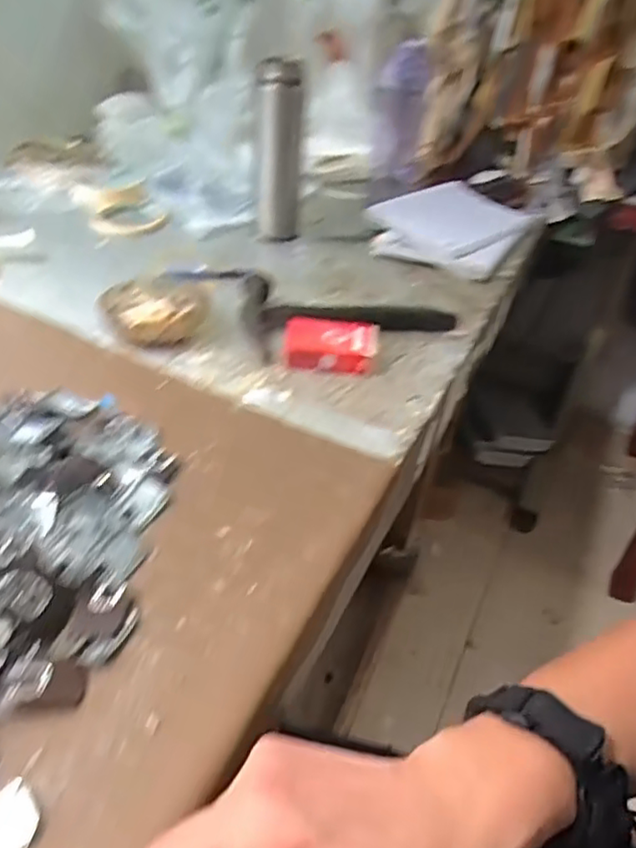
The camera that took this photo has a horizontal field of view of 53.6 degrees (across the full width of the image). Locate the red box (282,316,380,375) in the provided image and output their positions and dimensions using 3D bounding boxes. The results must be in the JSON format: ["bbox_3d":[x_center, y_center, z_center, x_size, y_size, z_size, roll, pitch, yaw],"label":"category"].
[{"bbox_3d":[0.014,-0.079,0.621,0.093,0.028,0.059,4,39,-3],"label":"red box"}]

